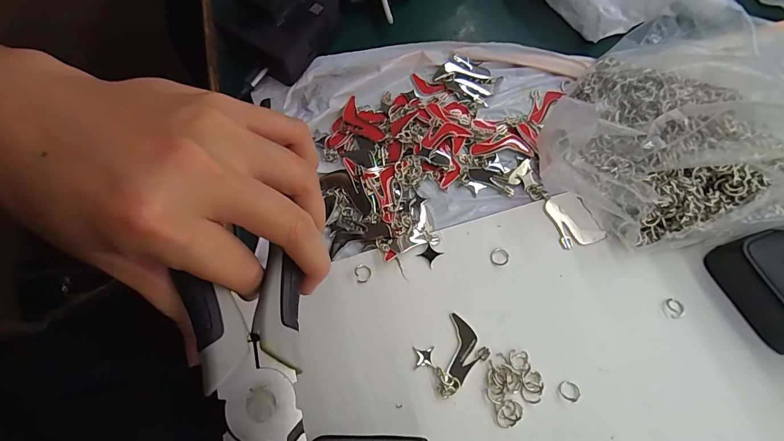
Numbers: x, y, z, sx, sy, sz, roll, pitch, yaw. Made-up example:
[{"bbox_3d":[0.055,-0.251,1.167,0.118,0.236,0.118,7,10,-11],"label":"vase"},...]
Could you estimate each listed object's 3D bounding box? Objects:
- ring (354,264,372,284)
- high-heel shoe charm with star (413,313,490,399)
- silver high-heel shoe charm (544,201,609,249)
[{"bbox_3d":[-0.020,0.036,0.271,0.012,0.004,0.013,1,69,-3],"label":"ring"},{"bbox_3d":[0.038,0.086,0.252,0.042,0.005,0.034,-38,74,-11],"label":"high-heel shoe charm with star"},{"bbox_3d":[0.131,-0.001,0.283,0.031,0.004,0.039,-20,71,-6],"label":"silver high-heel shoe charm"}]

